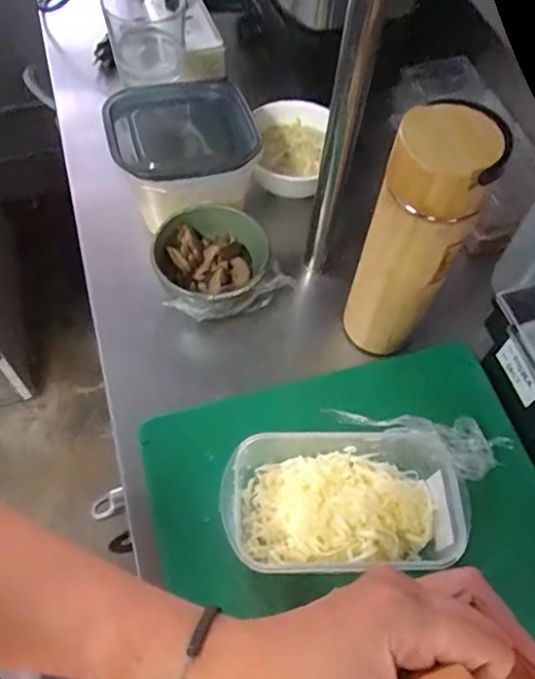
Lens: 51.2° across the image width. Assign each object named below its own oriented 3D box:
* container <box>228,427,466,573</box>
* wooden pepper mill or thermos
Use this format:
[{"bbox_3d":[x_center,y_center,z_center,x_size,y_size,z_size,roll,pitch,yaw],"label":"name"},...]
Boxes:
[{"bbox_3d":[0.052,0.112,0.393,0.160,0.063,0.094,-2,61,-5],"label":"container"},{"bbox_3d":[0.109,-0.068,0.433,0.065,0.224,0.060,2,61,-3],"label":"wooden pepper mill or thermos"}]

